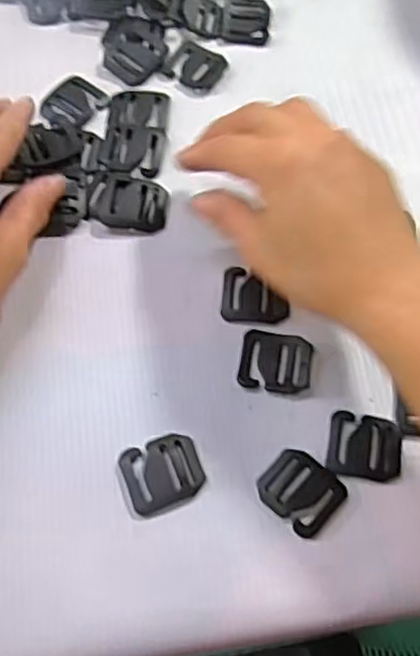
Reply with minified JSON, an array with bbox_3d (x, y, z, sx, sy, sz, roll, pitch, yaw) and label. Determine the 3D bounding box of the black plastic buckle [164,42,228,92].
[{"bbox_3d":[-0.008,-0.159,0.412,0.032,0.004,0.030,27,68,10],"label":"black plastic buckle"}]

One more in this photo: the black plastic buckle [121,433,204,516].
[{"bbox_3d":[-0.021,0.065,0.309,0.035,0.004,0.030,-20,68,-10],"label":"black plastic buckle"}]

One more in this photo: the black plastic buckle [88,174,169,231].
[{"bbox_3d":[-0.043,-0.068,0.366,0.042,0.007,0.029,3,66,0],"label":"black plastic buckle"}]

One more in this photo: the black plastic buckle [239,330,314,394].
[{"bbox_3d":[0.033,0.016,0.332,0.035,0.004,0.029,10,66,3],"label":"black plastic buckle"}]

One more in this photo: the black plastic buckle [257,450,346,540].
[{"bbox_3d":[0.042,0.073,0.307,0.034,0.004,0.031,42,72,15],"label":"black plastic buckle"}]

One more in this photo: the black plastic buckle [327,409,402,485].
[{"bbox_3d":[0.073,0.054,0.315,0.034,0.004,0.030,10,66,3],"label":"black plastic buckle"}]

